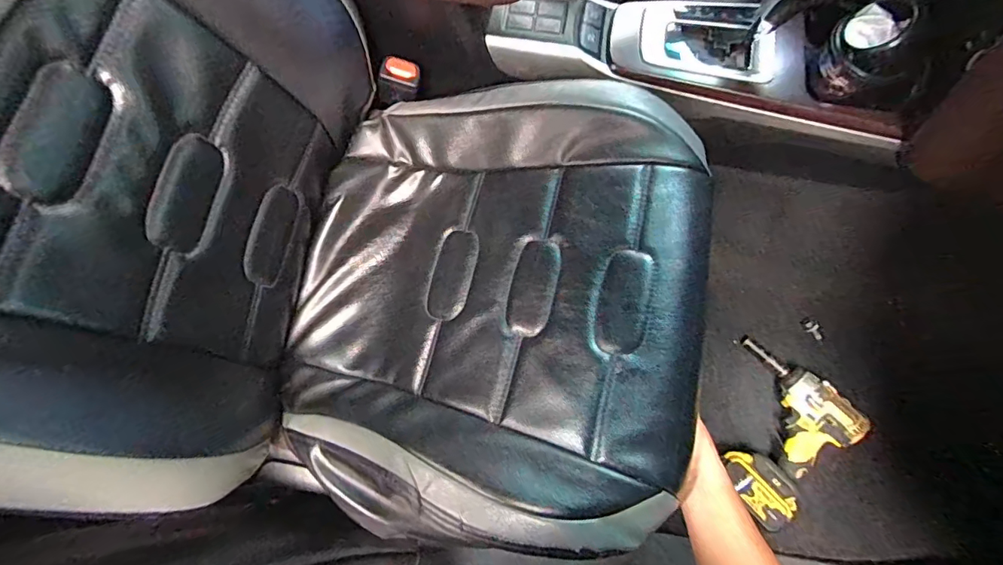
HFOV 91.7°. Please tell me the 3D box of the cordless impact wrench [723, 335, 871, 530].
[{"bbox_3d":[0.412,0.217,0.748,0.231,0.075,0.193,-39,78,-8],"label":"cordless impact wrench"}]

